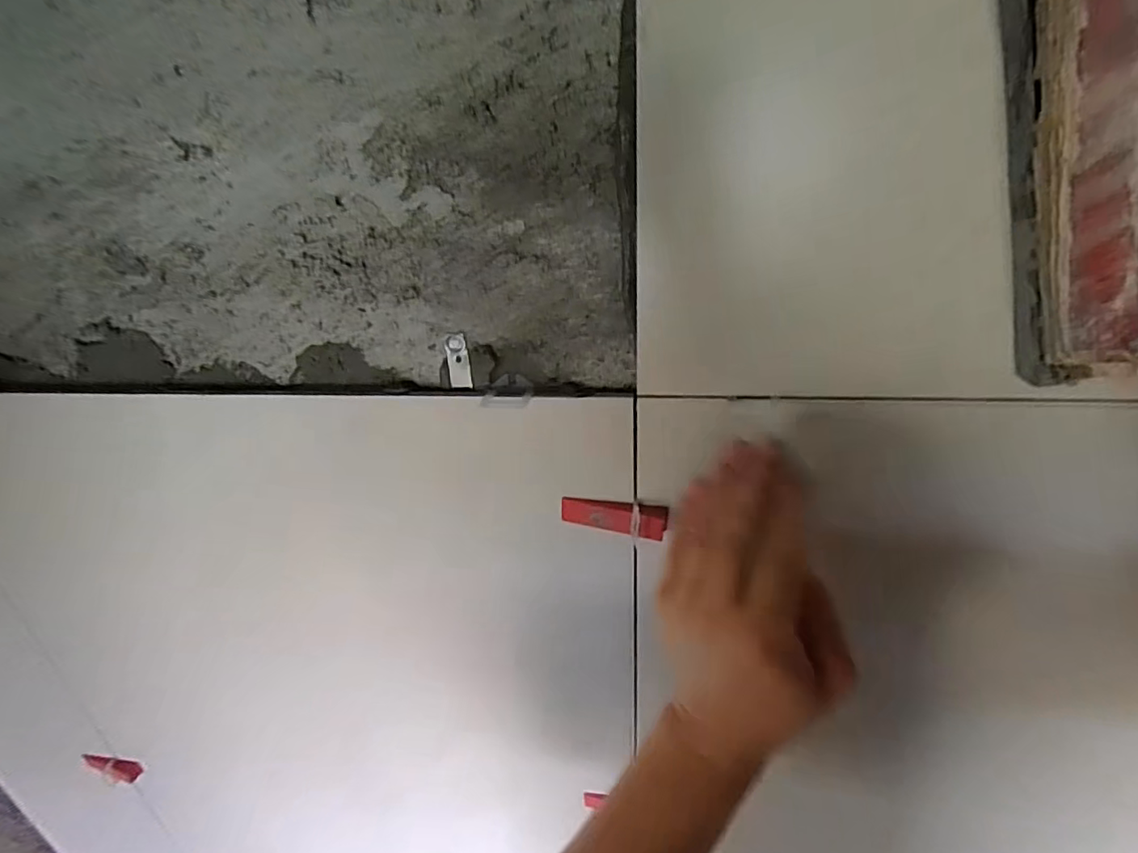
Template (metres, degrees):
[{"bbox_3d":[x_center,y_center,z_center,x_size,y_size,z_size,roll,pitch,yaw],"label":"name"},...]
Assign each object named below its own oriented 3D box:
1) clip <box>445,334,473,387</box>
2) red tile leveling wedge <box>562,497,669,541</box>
[{"bbox_3d":[-0.075,-0.044,0.383,0.016,0.036,0.004,-4,17,9],"label":"clip"},{"bbox_3d":[0.030,0.063,0.393,0.075,0.022,0.012,8,29,20],"label":"red tile leveling wedge"}]

